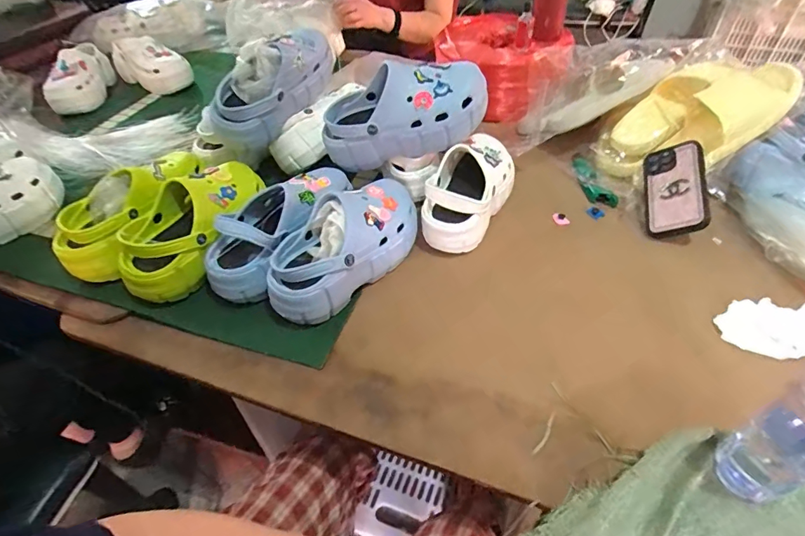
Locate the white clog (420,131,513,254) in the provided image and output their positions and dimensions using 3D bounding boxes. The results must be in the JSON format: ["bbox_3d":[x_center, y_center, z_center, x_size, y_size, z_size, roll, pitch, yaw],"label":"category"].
[{"bbox_3d":[0.106,-0.127,0.708,0.108,0.088,0.215,17,49,18],"label":"white clog"}]

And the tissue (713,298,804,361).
[{"bbox_3d":[0.465,0.067,0.544,0.138,0.023,0.089,-2,46,1],"label":"tissue"}]

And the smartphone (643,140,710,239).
[{"bbox_3d":[0.418,-0.123,0.690,0.080,0.013,0.163,-14,55,42],"label":"smartphone"}]

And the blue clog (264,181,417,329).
[{"bbox_3d":[-0.077,-0.037,0.628,0.096,0.103,0.256,32,55,29],"label":"blue clog"}]

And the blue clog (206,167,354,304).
[{"bbox_3d":[-0.174,-0.067,0.624,0.109,0.083,0.248,26,66,25],"label":"blue clog"}]

